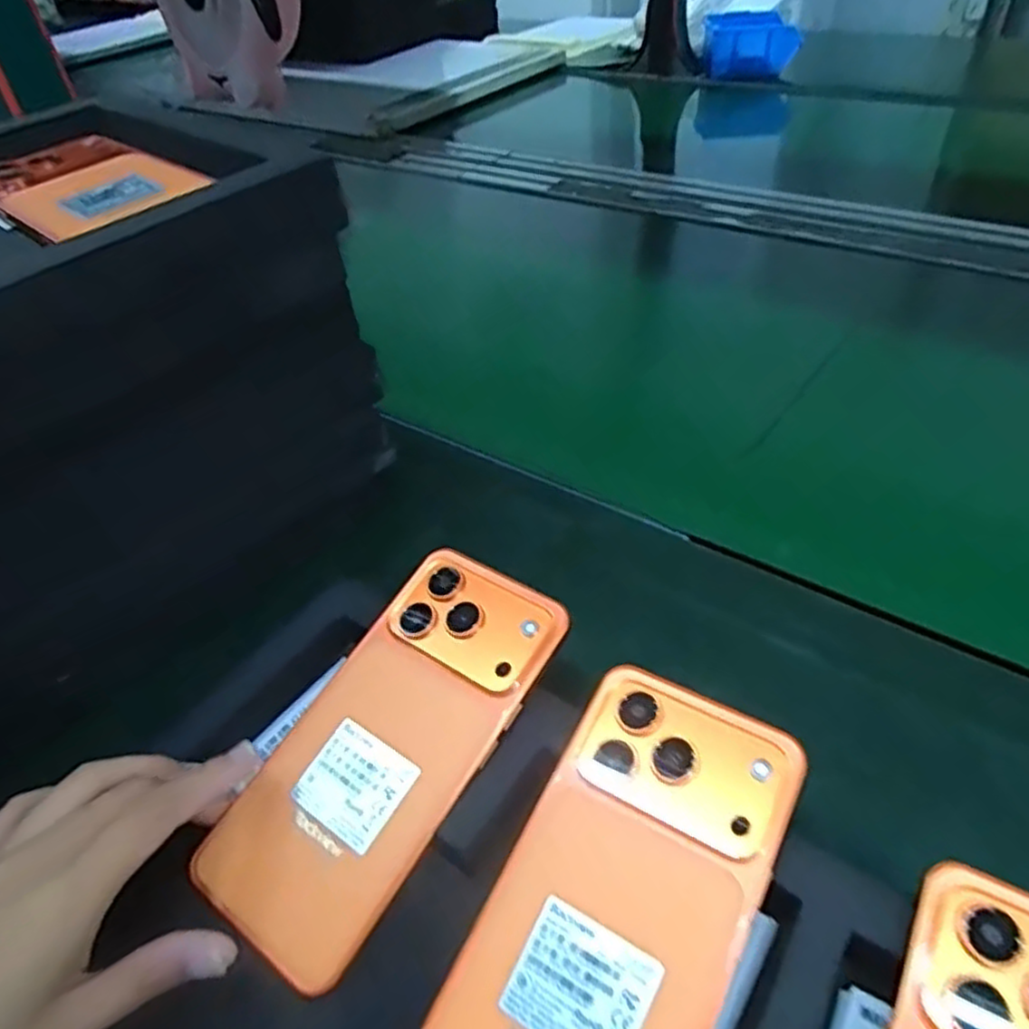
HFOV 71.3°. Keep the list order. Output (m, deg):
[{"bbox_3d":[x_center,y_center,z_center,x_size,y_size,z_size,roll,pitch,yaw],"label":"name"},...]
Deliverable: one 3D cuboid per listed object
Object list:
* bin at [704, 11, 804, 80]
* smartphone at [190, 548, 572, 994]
[{"bbox_3d":[0.354,-0.712,1.083,0.131,0.064,0.130,2,45,7],"label":"bin"},{"bbox_3d":[-0.049,0.088,0.282,0.075,0.006,0.159,25,65,26],"label":"smartphone"}]

